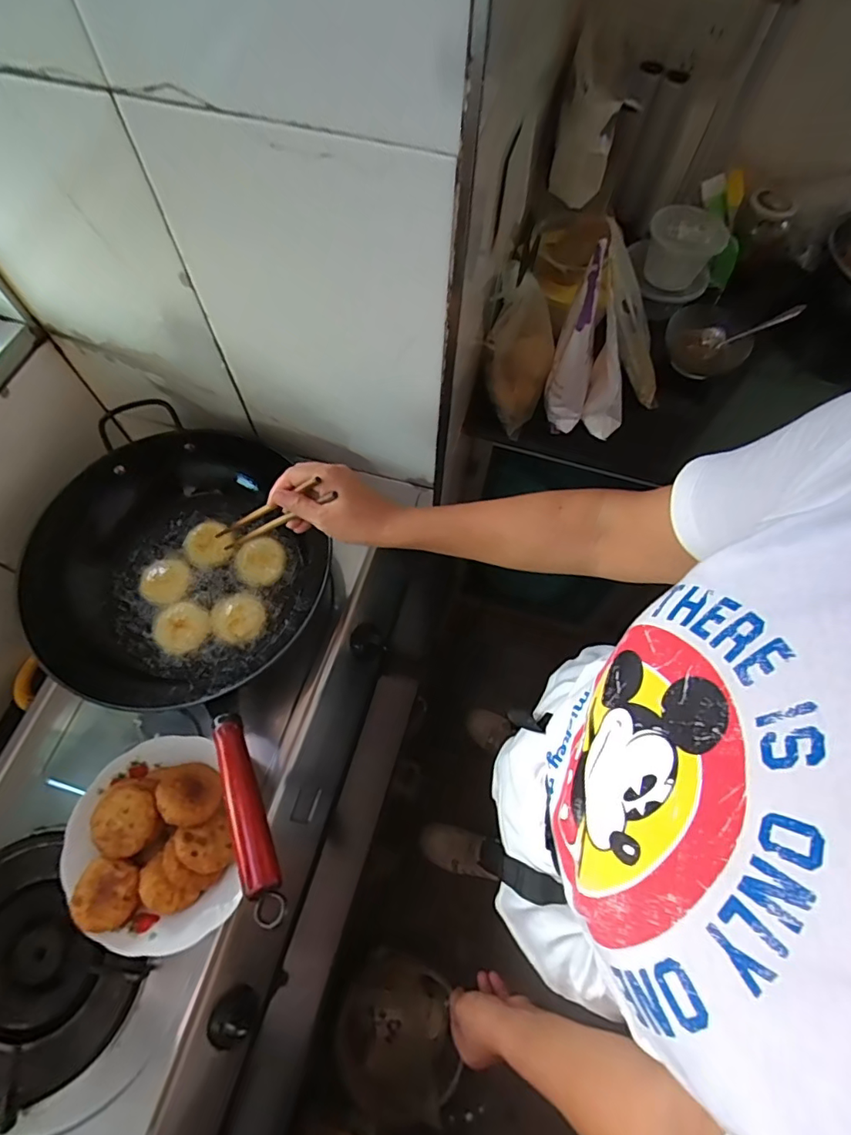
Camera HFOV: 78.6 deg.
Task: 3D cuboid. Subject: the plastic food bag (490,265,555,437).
[{"bbox_3d":[0.126,-0.285,0.692,0.073,0.195,0.078,-11,43,-6],"label":"plastic food bag"}]

